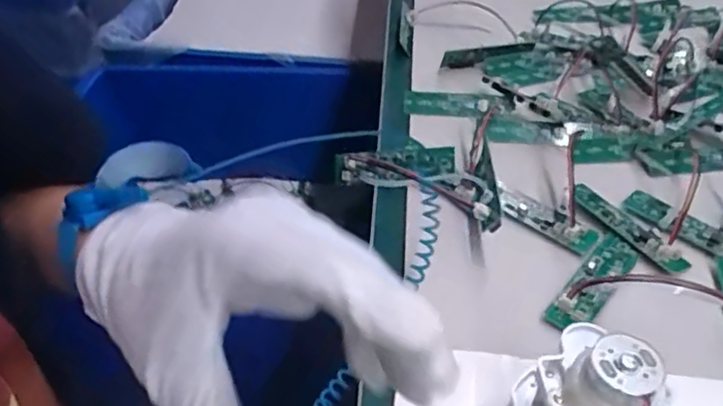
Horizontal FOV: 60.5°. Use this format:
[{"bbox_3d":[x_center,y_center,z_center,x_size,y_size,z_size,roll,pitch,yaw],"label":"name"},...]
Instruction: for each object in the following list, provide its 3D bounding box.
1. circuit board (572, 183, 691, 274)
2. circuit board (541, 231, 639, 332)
[{"bbox_3d":[0.158,0.012,0.371,0.018,0.004,0.080,-22,45,-26],"label":"circuit board"},{"bbox_3d":[0.128,0.042,0.341,0.023,0.012,0.077,30,47,30],"label":"circuit board"}]

